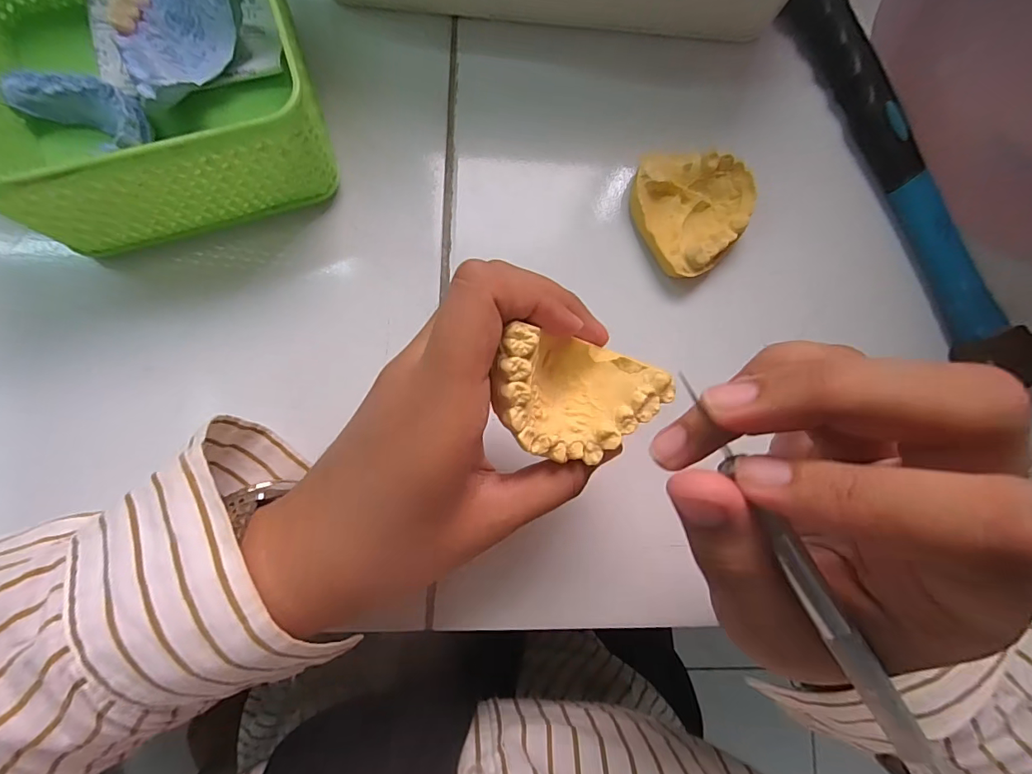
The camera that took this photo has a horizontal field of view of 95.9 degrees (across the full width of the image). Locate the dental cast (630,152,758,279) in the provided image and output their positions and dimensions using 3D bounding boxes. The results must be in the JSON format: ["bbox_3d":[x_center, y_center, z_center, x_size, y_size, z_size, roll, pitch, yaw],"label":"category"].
[{"bbox_3d":[0.092,-0.092,0.243,0.059,0.018,0.061,1,84,-6],"label":"dental cast"}]

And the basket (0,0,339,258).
[{"bbox_3d":[-0.166,-0.143,0.201,0.132,0.054,0.136,-19,86,-7],"label":"basket"}]

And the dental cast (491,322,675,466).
[{"bbox_3d":[0.021,0.004,0.160,0.068,0.026,0.040,13,70,-26],"label":"dental cast"}]

